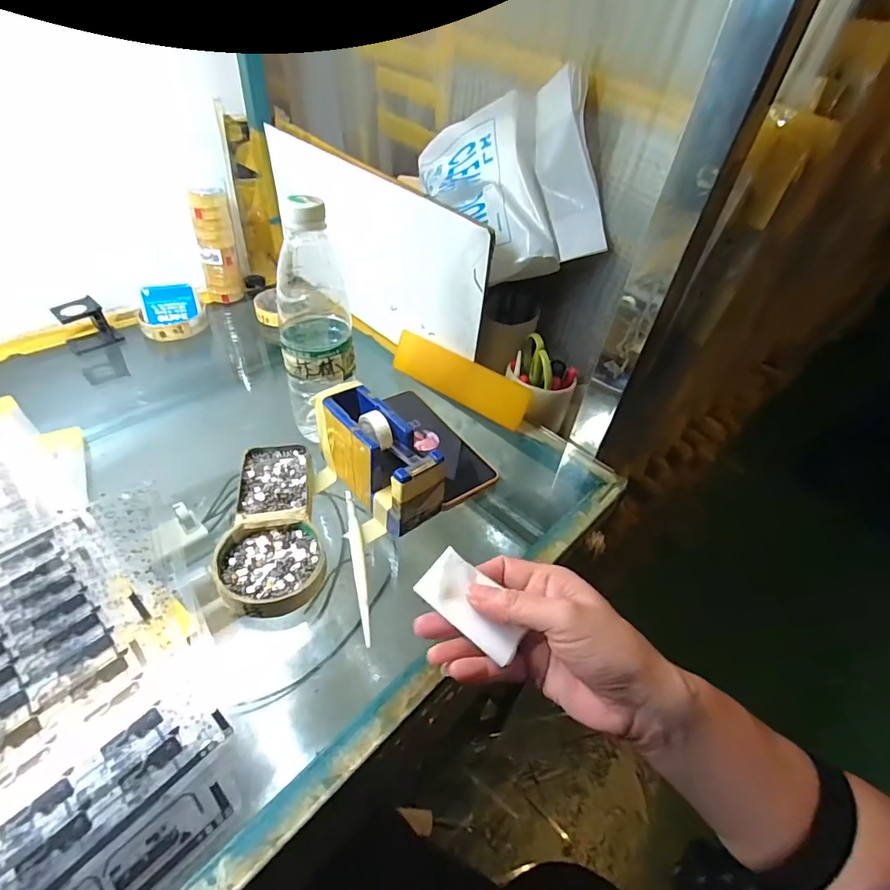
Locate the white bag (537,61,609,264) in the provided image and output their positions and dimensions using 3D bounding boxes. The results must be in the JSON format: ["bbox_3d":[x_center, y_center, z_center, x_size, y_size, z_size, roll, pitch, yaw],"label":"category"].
[{"bbox_3d":[0.123,-0.275,0.471,0.028,0.164,0.056,-20,15,-27],"label":"white bag"}]

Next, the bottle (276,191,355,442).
[{"bbox_3d":[-0.114,-0.103,0.426,0.060,0.214,0.059,4,43,-3],"label":"bottle"}]

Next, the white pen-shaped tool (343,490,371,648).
[{"bbox_3d":[-0.071,0.093,0.385,0.012,0.010,0.145,-8,44,-15],"label":"white pen-shaped tool"}]

